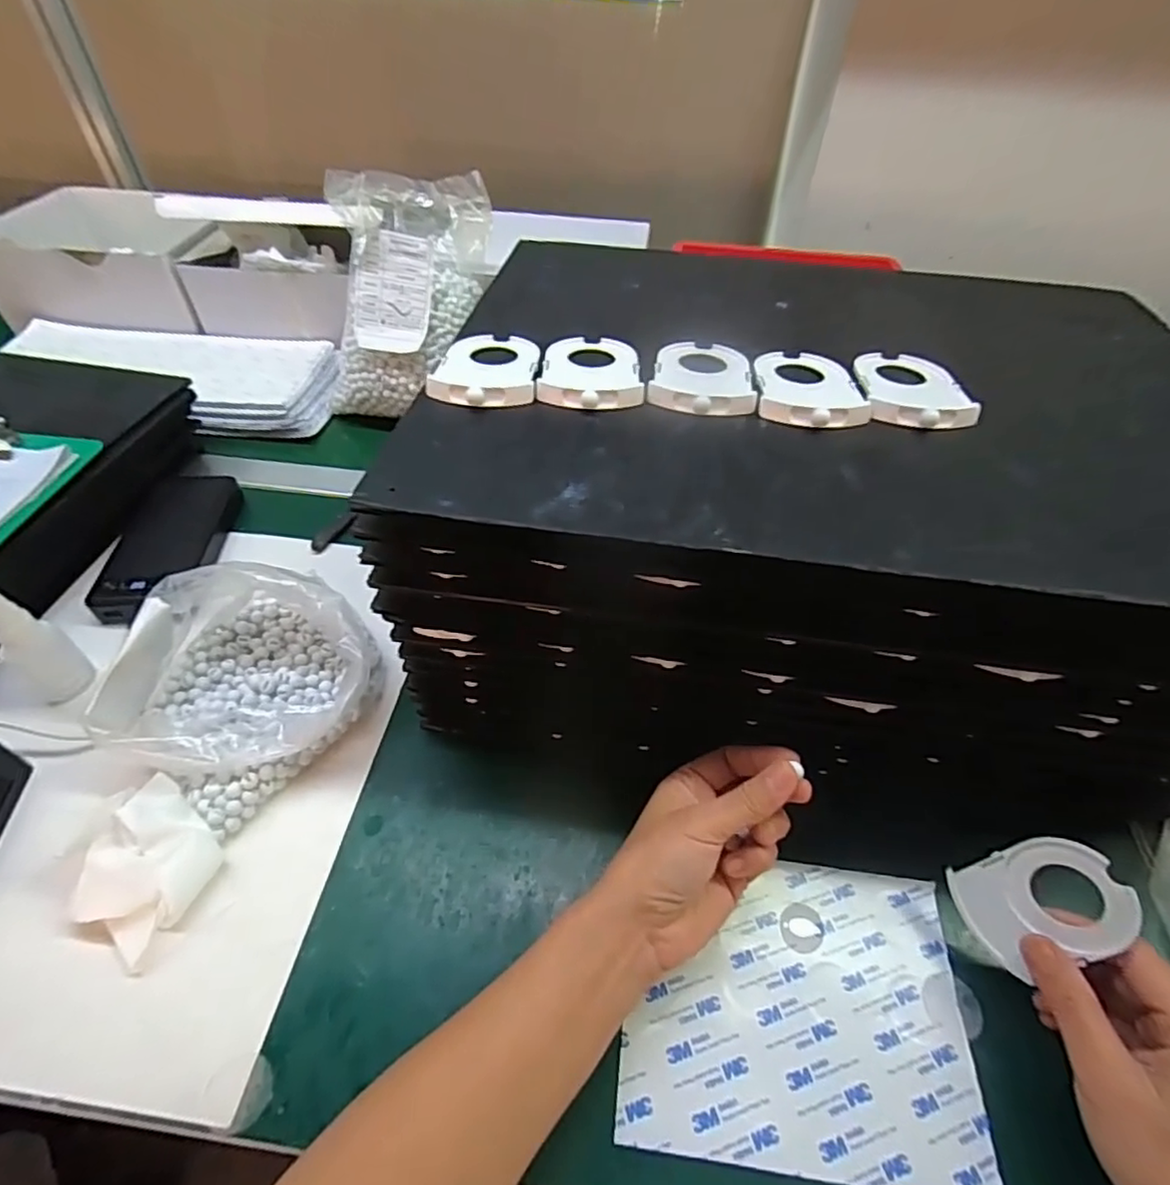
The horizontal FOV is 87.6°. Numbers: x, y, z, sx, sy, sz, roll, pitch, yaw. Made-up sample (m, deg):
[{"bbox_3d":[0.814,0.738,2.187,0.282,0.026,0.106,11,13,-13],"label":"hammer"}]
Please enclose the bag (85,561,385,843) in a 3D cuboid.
[{"bbox_3d":[-0.231,0.053,0.405,0.148,0.077,0.149,33,54,24],"label":"bag"}]

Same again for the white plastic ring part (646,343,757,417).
[{"bbox_3d":[0.069,-0.129,0.356,0.058,0.009,0.081,7,48,4],"label":"white plastic ring part"}]

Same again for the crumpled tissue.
[{"bbox_3d":[-0.240,0.152,0.335,0.051,0.045,0.077,18,50,13],"label":"crumpled tissue"}]

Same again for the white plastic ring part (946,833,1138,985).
[{"bbox_3d":[0.227,0.156,0.305,0.007,0.074,0.053,6,44,-42],"label":"white plastic ring part"}]

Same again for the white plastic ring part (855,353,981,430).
[{"bbox_3d":[0.187,-0.120,0.356,0.057,0.015,0.080,3,48,0],"label":"white plastic ring part"}]

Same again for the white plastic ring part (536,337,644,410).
[{"bbox_3d":[0.003,-0.133,0.358,0.058,0.009,0.081,1,48,-2],"label":"white plastic ring part"}]

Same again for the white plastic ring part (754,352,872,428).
[{"bbox_3d":[0.126,-0.121,0.350,0.058,0.007,0.078,1,48,-2],"label":"white plastic ring part"}]

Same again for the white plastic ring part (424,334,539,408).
[{"bbox_3d":[-0.056,-0.133,0.356,0.058,0.010,0.080,4,48,1],"label":"white plastic ring part"}]

